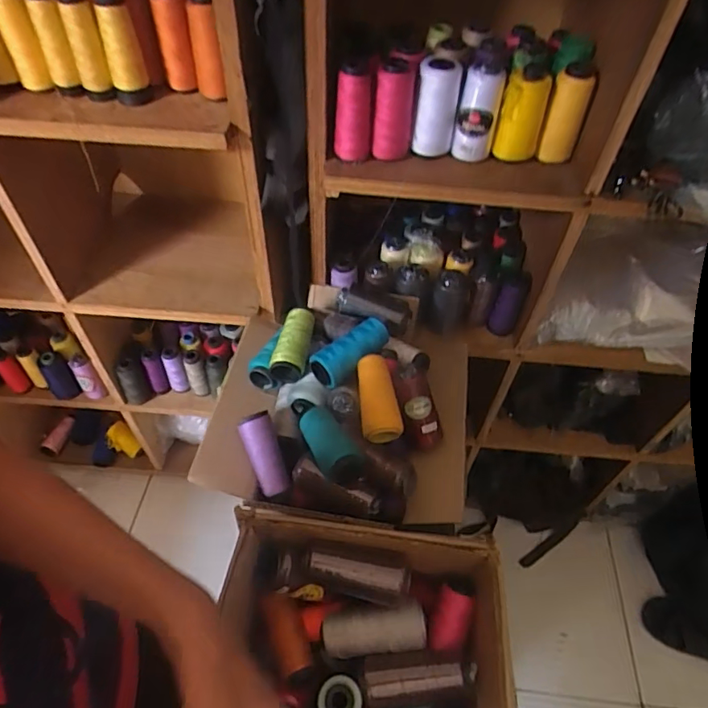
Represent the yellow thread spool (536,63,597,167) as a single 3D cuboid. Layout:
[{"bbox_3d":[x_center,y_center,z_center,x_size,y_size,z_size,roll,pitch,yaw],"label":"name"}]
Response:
[{"bbox_3d":[0.260,-0.291,0.645,0.044,0.105,0.041,19,53,12],"label":"yellow thread spool"}]

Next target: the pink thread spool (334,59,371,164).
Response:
[{"bbox_3d":[-0.002,-0.278,0.620,0.038,0.113,0.047,0,52,-3],"label":"pink thread spool"}]

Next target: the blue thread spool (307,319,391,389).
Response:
[{"bbox_3d":[-0.004,-0.002,0.714,0.117,0.042,0.053,-35,61,-26],"label":"blue thread spool"}]

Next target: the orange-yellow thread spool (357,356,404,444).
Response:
[{"bbox_3d":[0.032,0.059,0.676,0.050,0.043,0.107,-2,52,-5],"label":"orange-yellow thread spool"}]

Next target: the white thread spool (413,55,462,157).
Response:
[{"bbox_3d":[0.097,-0.299,0.633,0.056,0.098,0.049,4,52,0],"label":"white thread spool"}]

